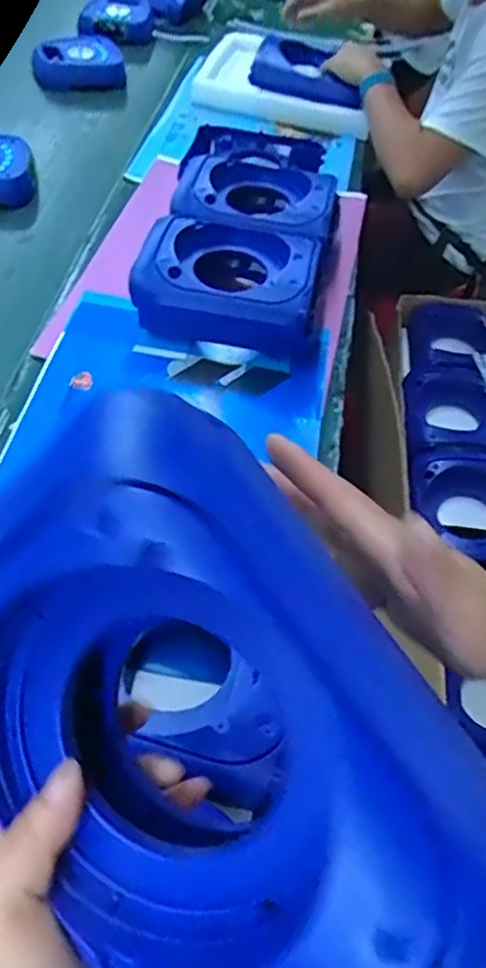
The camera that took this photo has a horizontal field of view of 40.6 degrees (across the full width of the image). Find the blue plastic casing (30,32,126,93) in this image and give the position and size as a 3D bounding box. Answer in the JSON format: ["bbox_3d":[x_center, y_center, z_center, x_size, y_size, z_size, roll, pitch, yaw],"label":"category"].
[{"bbox_3d":[-0.302,-0.774,1.213,0.164,0.069,0.109,0,52,-7],"label":"blue plastic casing"}]

